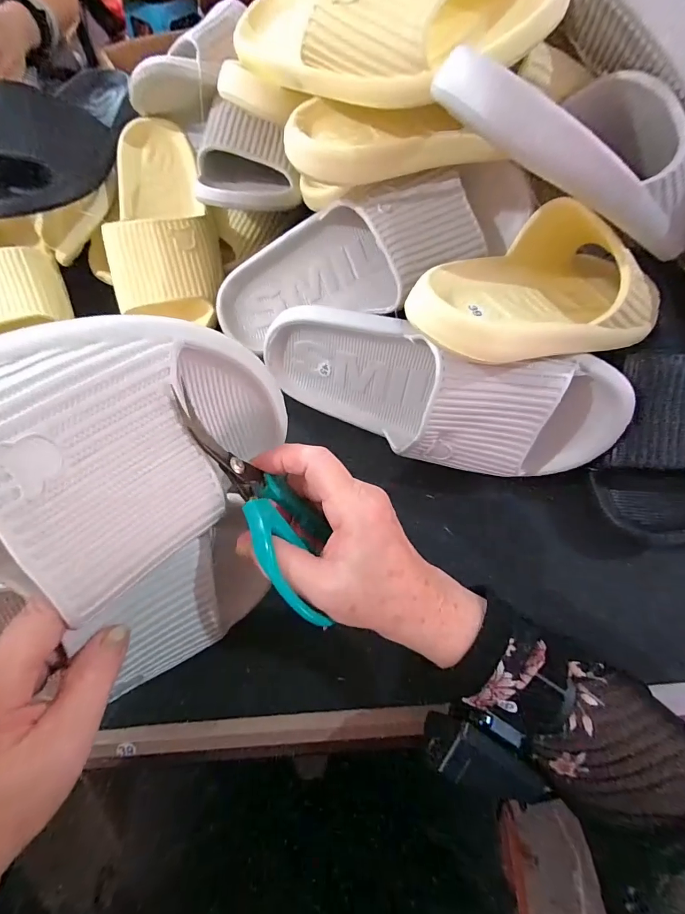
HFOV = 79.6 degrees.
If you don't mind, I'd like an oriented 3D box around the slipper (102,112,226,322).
[{"bbox_3d":[-0.189,-0.254,0.424,0.103,0.061,0.227,-9,79,-3],"label":"slipper"}]

